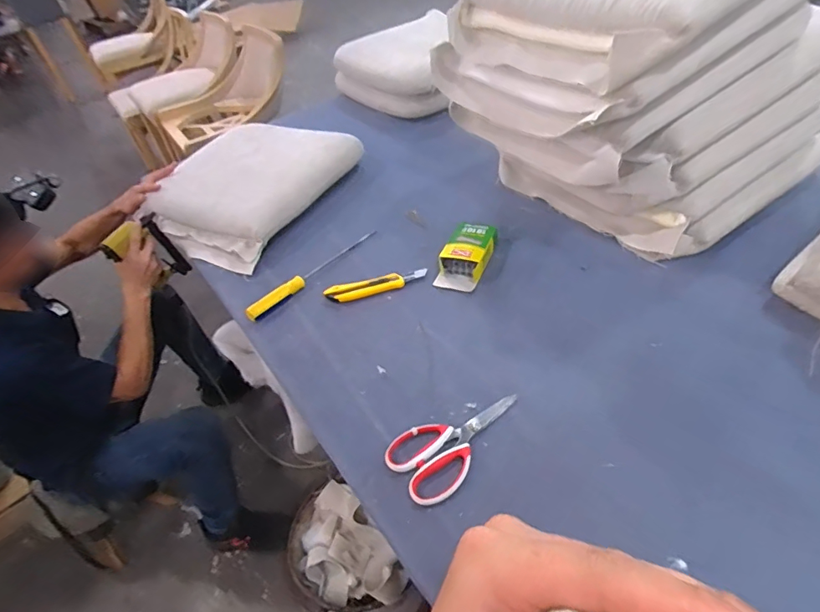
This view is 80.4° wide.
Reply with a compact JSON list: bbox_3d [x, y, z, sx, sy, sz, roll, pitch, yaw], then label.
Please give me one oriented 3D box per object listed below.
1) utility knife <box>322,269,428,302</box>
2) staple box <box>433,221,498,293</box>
[{"bbox_3d":[-0.060,-0.037,0.856,0.179,0.017,0.031,-12,44,0],"label":"utility knife"},{"bbox_3d":[0.105,-0.094,0.887,0.085,0.040,0.157,10,47,22],"label":"staple box"}]

